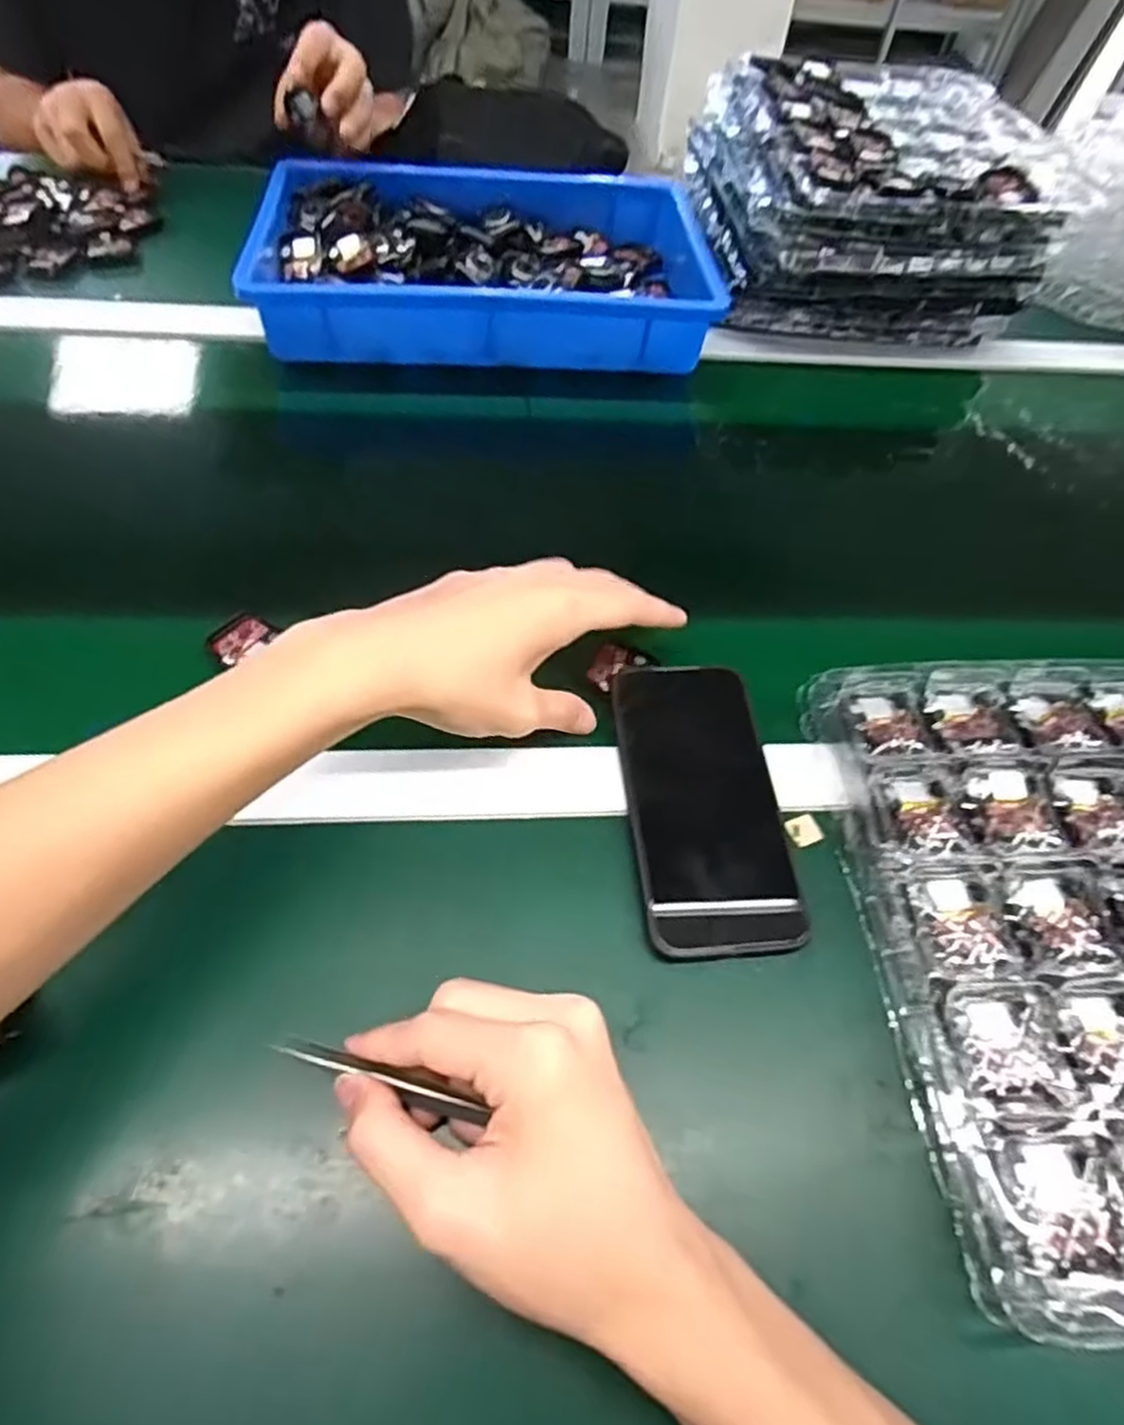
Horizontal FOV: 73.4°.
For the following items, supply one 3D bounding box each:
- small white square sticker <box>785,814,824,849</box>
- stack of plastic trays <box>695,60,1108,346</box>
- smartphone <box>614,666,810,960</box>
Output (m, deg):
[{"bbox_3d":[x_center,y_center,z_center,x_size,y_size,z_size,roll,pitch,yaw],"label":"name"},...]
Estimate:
[{"bbox_3d":[0.128,0.062,0.397,0.018,0.004,0.017,-17,51,-15],"label":"small white square sticker"},{"bbox_3d":[0.282,-0.480,0.707,0.286,0.131,0.271,-3,56,-7],"label":"stack of plastic trays"},{"bbox_3d":[0.074,0.043,0.393,0.077,0.012,0.159,-1,62,-7],"label":"smartphone"}]

